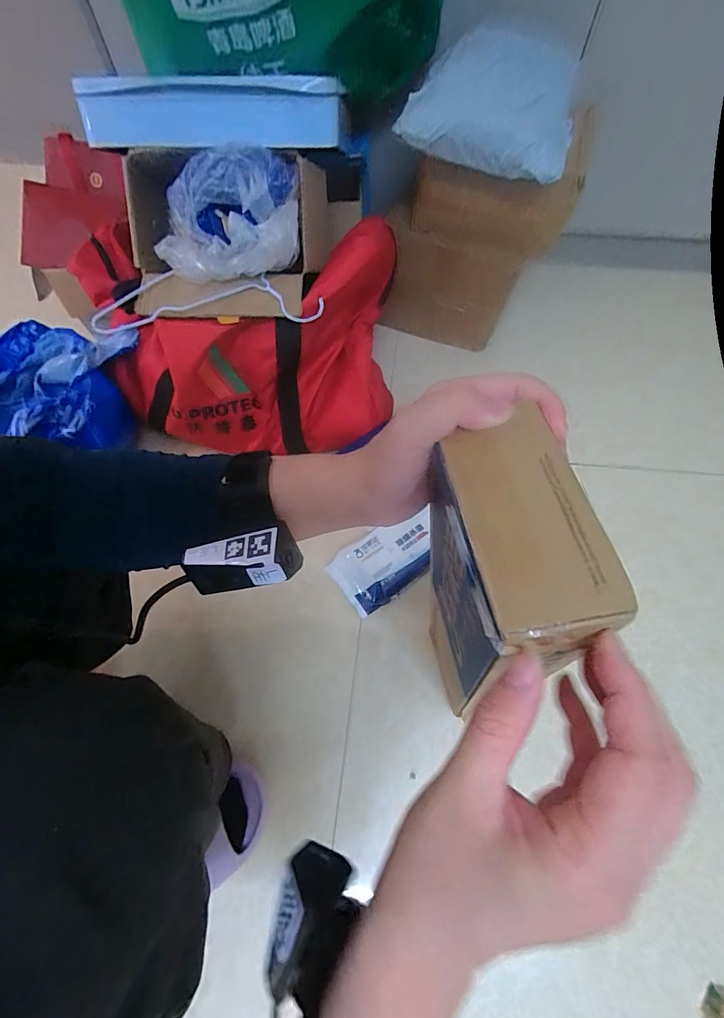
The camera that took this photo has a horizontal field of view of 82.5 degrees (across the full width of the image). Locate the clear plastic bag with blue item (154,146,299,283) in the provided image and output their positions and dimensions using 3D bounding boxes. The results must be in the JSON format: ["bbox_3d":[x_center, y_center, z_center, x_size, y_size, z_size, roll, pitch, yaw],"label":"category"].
[{"bbox_3d":[-0.169,-0.367,0.519,0.180,0.098,0.100,2,64,2],"label":"clear plastic bag with blue item"}]

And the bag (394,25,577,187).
[{"bbox_3d":[0.162,-0.494,0.496,0.200,0.070,0.152,23,106,17],"label":"bag"}]

